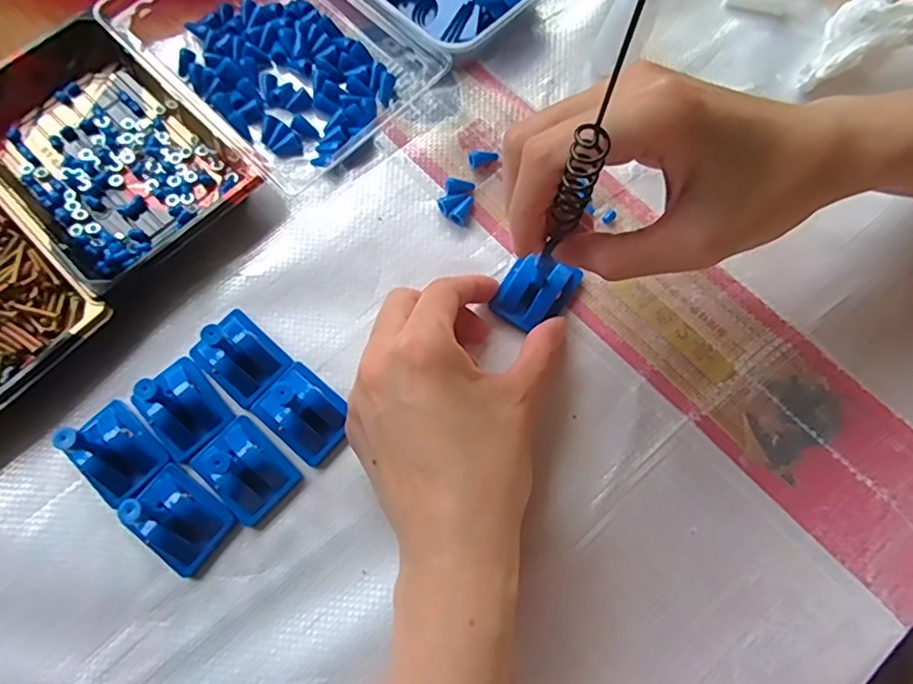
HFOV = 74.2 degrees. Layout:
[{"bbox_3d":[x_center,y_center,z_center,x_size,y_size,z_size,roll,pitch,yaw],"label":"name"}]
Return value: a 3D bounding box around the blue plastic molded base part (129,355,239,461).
[{"bbox_3d":[-0.135,0.026,0.281,0.033,0.042,0.043,-36,76,-9],"label":"blue plastic molded base part"}]

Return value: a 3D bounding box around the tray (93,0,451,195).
[{"bbox_3d":[-0.112,-0.176,0.348,0.173,0.033,0.113,41,78,12],"label":"tray"}]

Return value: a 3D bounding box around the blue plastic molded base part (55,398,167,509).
[{"bbox_3d":[-0.164,0.048,0.276,0.035,0.043,0.046,-43,77,-11],"label":"blue plastic molded base part"}]

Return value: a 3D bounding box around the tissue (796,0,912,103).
[{"bbox_3d":[0.245,-0.178,0.341,0.102,0.036,0.057,-8,73,-1],"label":"tissue"}]

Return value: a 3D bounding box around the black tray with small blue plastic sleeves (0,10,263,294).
[{"bbox_3d":[-0.197,-0.108,0.330,0.169,0.027,0.104,41,78,12],"label":"black tray with small blue plastic sleeves"}]

